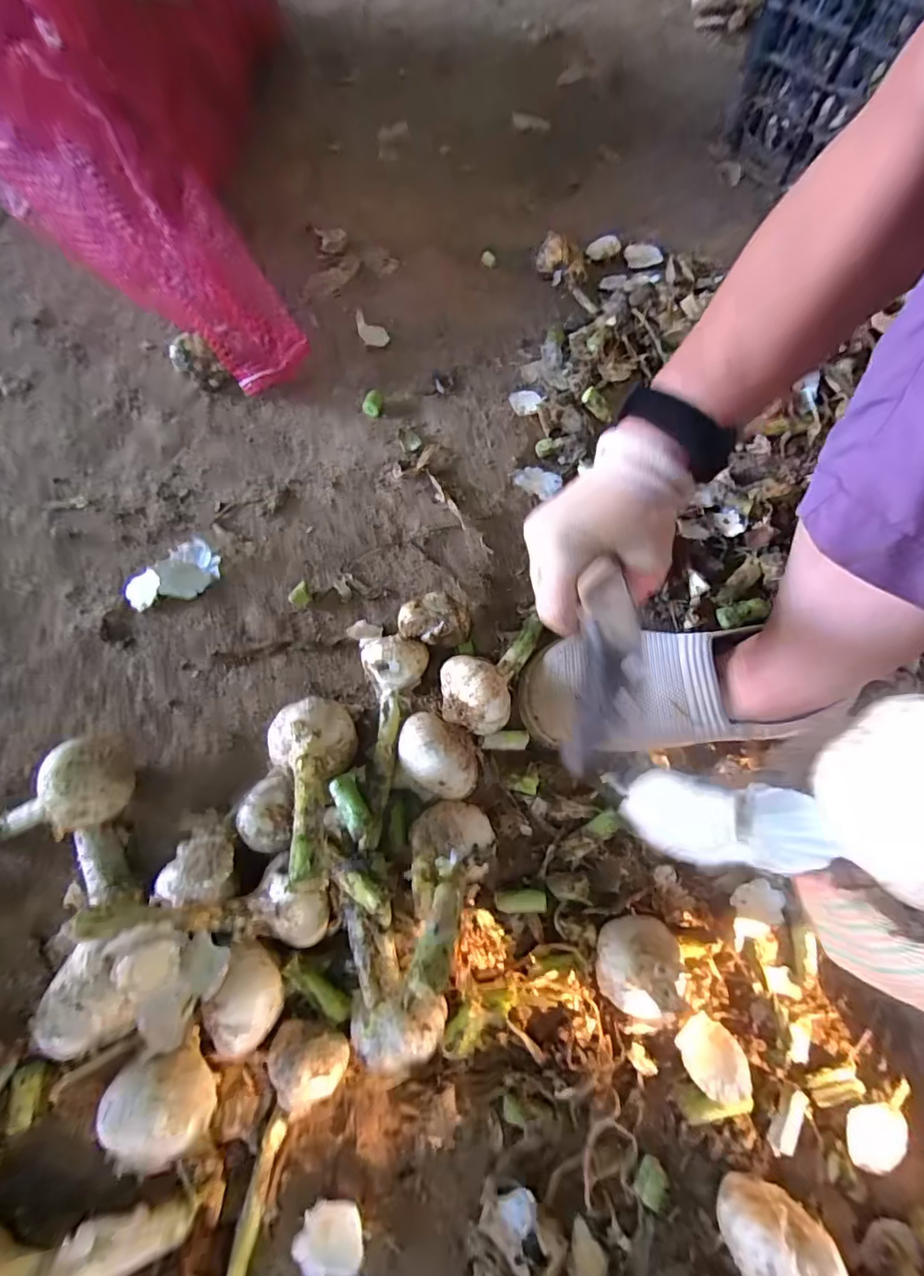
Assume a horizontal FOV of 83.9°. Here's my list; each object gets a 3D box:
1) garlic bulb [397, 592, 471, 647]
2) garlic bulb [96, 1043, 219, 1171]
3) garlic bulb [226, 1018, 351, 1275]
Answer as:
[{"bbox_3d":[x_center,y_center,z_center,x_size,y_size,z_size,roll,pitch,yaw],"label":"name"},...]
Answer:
[{"bbox_3d":[-0.021,-0.012,0.395,0.052,0.042,0.037,-1,68,0],"label":"garlic bulb"},{"bbox_3d":[-0.163,0.256,0.285,0.042,0.052,0.049,-25,69,-9],"label":"garlic bulb"},{"bbox_3d":[-0.111,0.299,0.283,0.042,0.035,0.153,19,69,8],"label":"garlic bulb"}]

